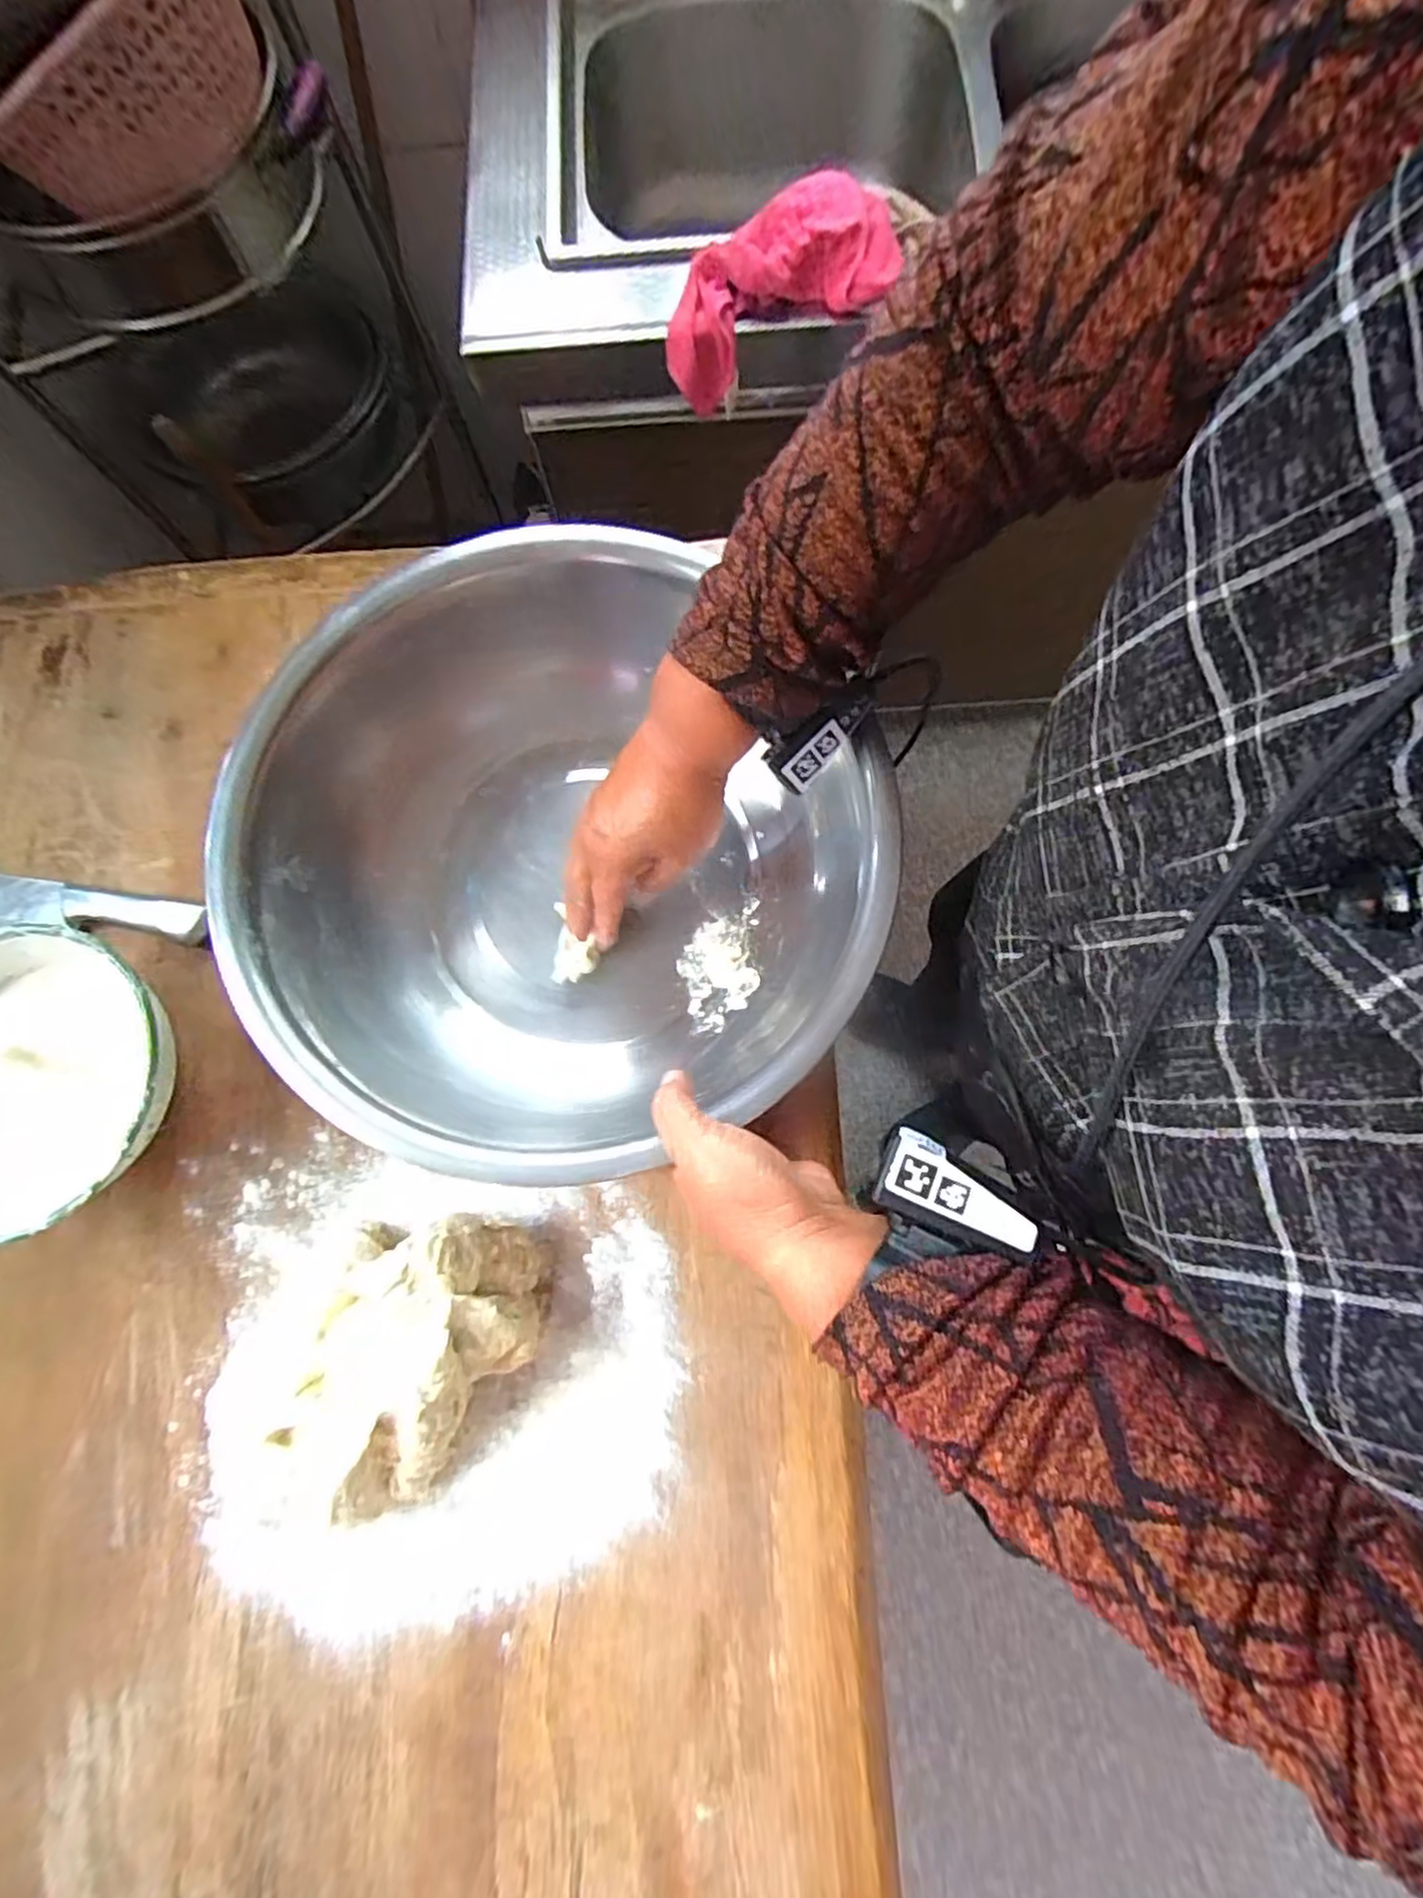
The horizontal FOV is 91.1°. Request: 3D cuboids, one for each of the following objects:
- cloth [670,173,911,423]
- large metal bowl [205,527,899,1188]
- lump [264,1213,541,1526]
[{"bbox_3d":[0.055,-0.550,0.591,0.205,0.074,0.089,-27,77,13],"label":"cloth"},{"bbox_3d":[-0.103,-0.055,0.449,0.343,0.128,0.346,0,77,1],"label":"large metal bowl"},{"bbox_3d":[-0.177,0.248,0.403,0.123,0.074,0.182,15,78,4],"label":"lump"}]

